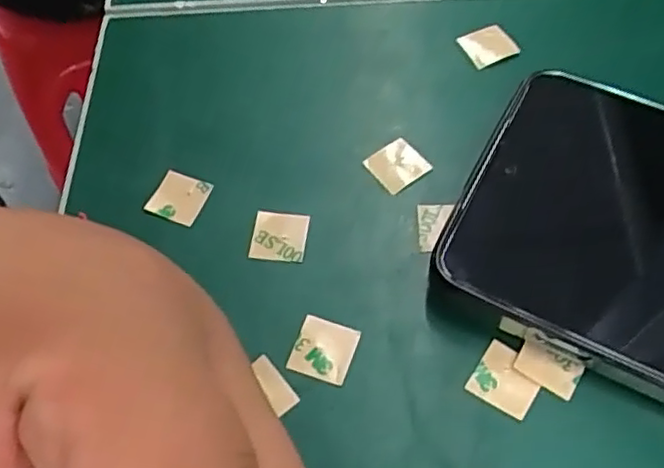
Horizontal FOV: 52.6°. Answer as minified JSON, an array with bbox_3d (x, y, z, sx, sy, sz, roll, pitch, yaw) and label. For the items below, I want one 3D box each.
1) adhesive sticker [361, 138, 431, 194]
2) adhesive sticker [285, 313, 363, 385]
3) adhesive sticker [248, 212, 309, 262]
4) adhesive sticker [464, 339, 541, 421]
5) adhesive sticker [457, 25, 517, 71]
[{"bbox_3d":[0.019,-0.020,0.197,0.015,0.004,0.014,-33,64,-12],"label":"adhesive sticker"},{"bbox_3d":[-0.002,0.029,0.171,0.015,0.004,0.015,16,63,14],"label":"adhesive sticker"},{"bbox_3d":[-0.015,0.001,0.188,0.015,0.004,0.014,5,64,7],"label":"adhesive sticker"},{"bbox_3d":[0.042,0.035,0.163,0.015,0.004,0.015,30,65,19],"label":"adhesive sticker"},{"bbox_3d":[0.051,-0.061,0.219,0.016,0.004,0.014,-16,60,-6],"label":"adhesive sticker"}]

